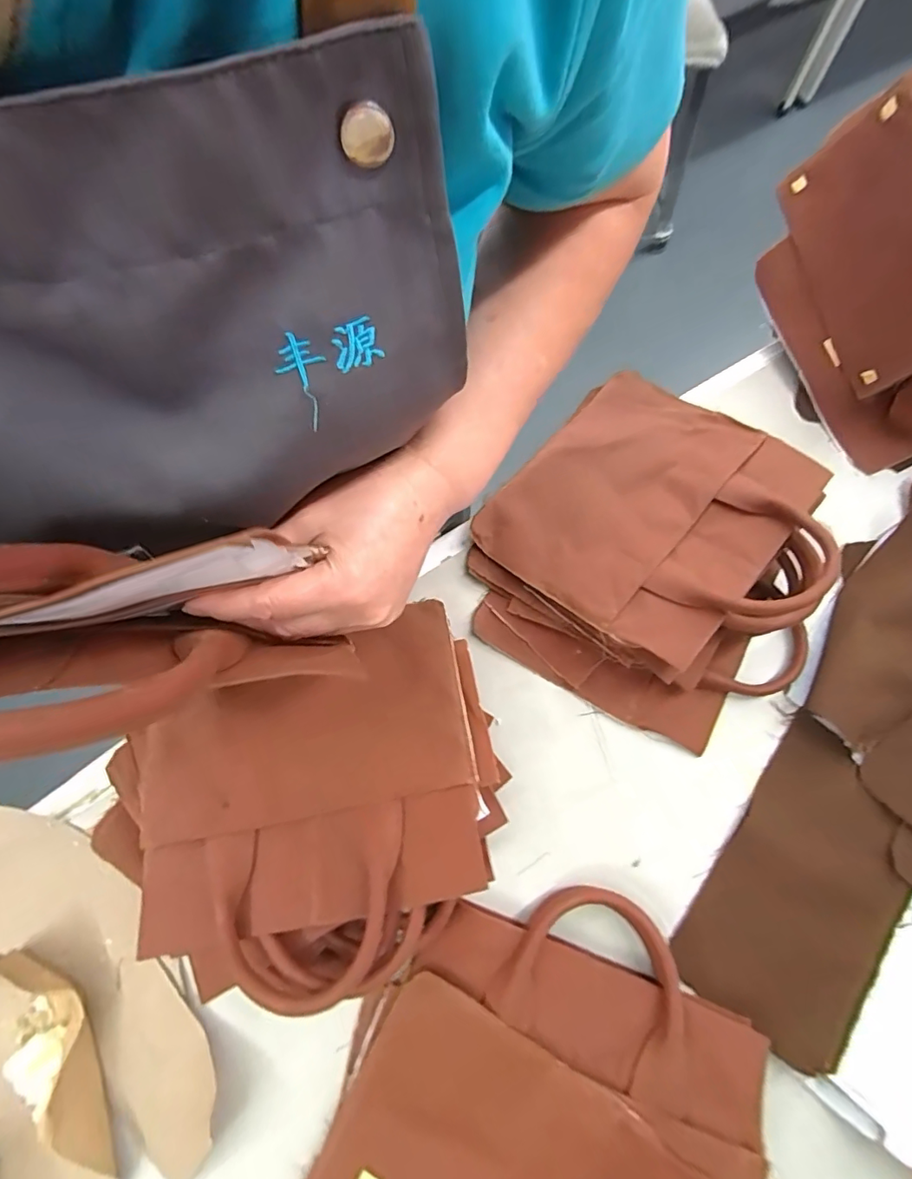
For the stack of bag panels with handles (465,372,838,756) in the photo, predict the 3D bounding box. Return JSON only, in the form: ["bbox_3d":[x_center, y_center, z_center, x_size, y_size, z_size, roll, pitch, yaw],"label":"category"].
[{"bbox_3d":[0.181,-0.037,0.441,0.294,0.068,0.300,35,73,12],"label":"stack of bag panels with handles"}]

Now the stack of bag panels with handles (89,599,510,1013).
[{"bbox_3d":[-0.113,0.157,0.373,0.301,0.067,0.234,-23,71,-8],"label":"stack of bag panels with handles"}]

